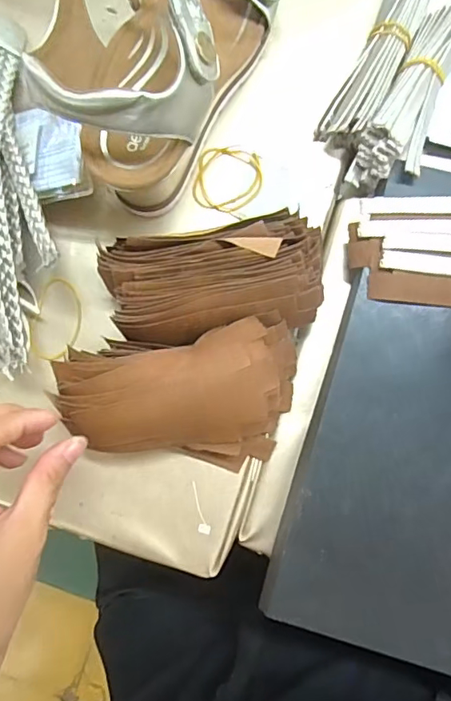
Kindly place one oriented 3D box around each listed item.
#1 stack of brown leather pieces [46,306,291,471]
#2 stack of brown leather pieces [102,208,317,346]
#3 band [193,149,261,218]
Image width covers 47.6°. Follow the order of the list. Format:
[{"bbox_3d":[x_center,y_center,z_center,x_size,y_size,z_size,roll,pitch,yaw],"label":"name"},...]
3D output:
[{"bbox_3d":[-0.025,0.031,0.321,0.141,0.058,0.086,-8,83,1],"label":"stack of brown leather pieces"},{"bbox_3d":[-0.005,-0.043,0.329,0.134,0.052,0.068,-10,83,1],"label":"stack of brown leather pieces"},{"bbox_3d":[0.002,-0.120,0.358,0.046,0.006,0.047,0,83,2],"label":"band"}]

